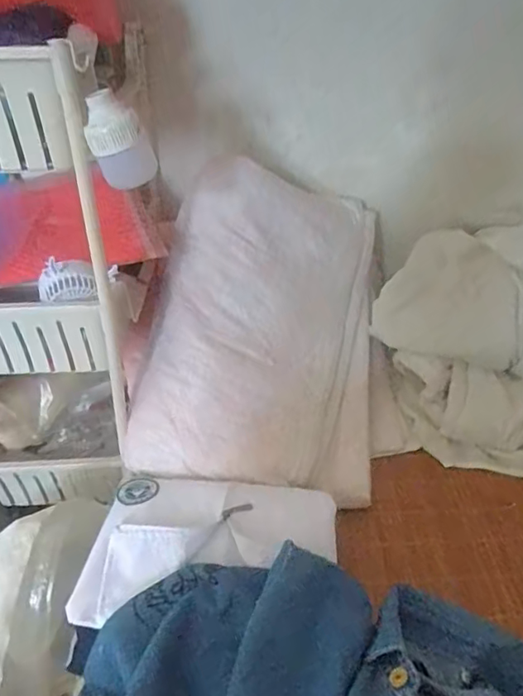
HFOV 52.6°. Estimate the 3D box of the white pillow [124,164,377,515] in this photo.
[{"bbox_3d":[0.019,-0.041,0.805,0.343,0.086,0.485,13,74,-13],"label":"white pillow"}]

